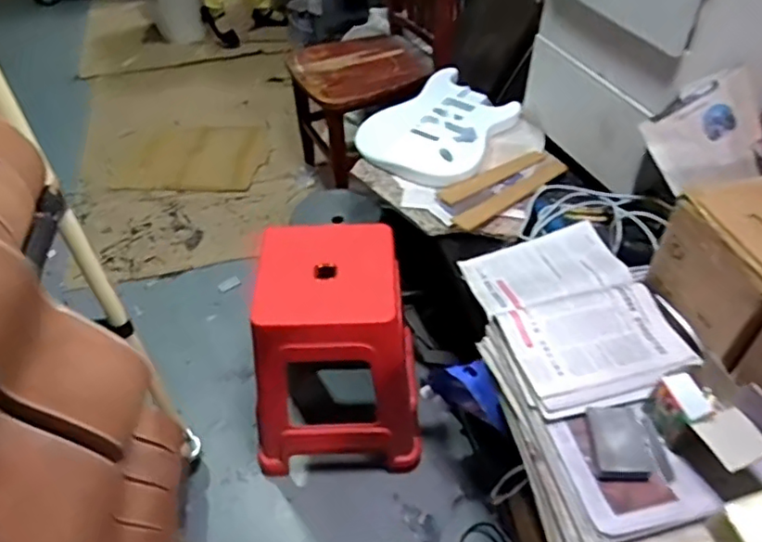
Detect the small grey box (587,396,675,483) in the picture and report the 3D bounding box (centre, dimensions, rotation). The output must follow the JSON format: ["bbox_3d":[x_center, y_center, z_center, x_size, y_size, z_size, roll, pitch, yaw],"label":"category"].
[{"bbox_3d":[0.345,0.236,0.861,0.102,0.026,0.116,-3,47,-2],"label":"small grey box"}]

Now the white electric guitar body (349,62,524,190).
[{"bbox_3d":[0.149,-0.362,1.497,0.314,0.046,0.399,30,53,26],"label":"white electric guitar body"}]

